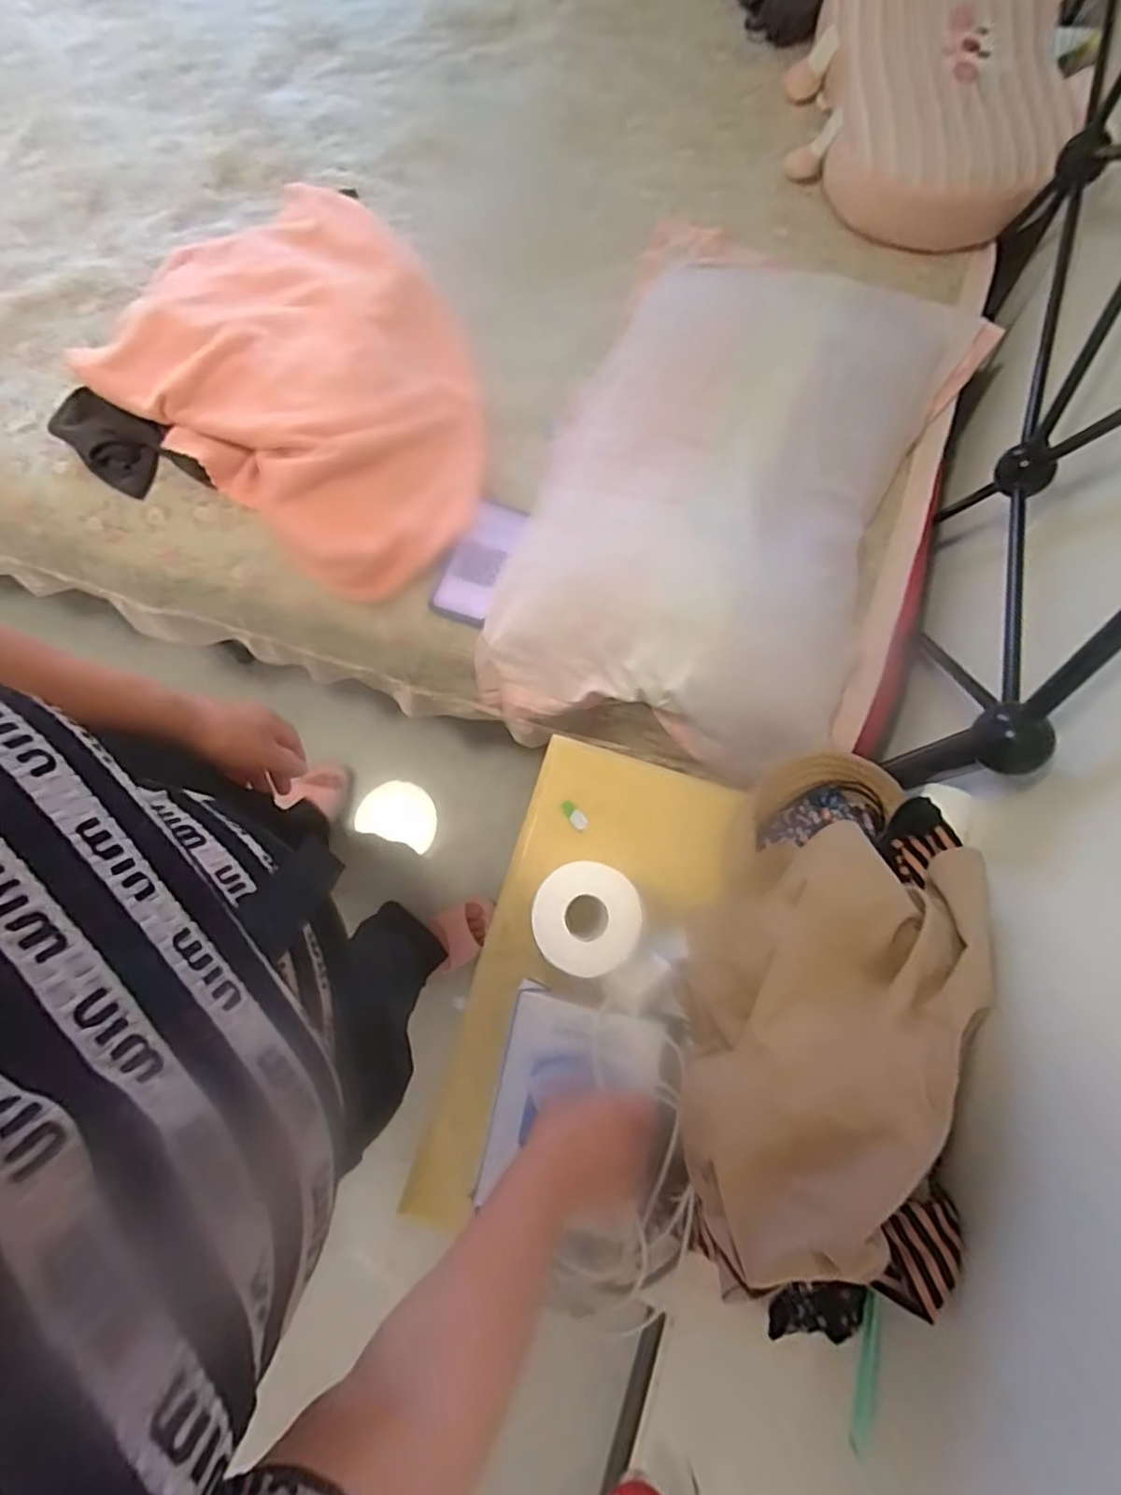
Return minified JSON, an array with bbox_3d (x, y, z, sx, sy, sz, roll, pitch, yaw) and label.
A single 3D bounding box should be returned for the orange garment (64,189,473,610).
[{"bbox_3d":[-0.284,-0.478,0.825,0.524,0.073,0.426,39,81,7],"label":"orange garment"}]

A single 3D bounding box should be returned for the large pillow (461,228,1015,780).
[{"bbox_3d":[0.207,-0.325,0.795,0.437,0.120,0.672,21,79,4],"label":"large pillow"}]

